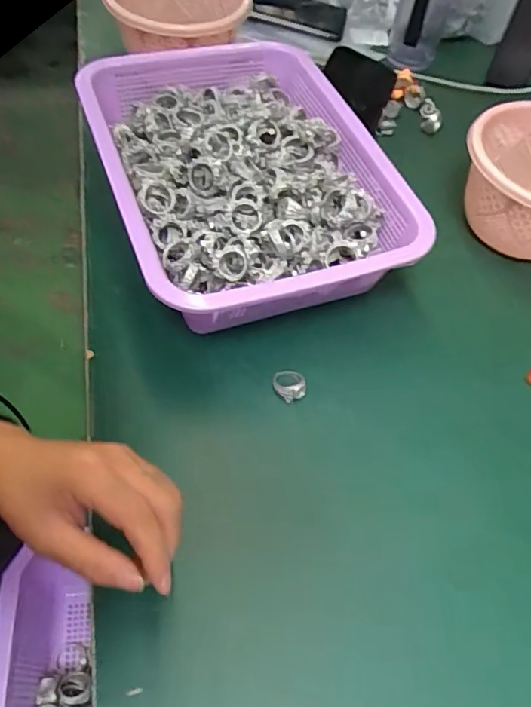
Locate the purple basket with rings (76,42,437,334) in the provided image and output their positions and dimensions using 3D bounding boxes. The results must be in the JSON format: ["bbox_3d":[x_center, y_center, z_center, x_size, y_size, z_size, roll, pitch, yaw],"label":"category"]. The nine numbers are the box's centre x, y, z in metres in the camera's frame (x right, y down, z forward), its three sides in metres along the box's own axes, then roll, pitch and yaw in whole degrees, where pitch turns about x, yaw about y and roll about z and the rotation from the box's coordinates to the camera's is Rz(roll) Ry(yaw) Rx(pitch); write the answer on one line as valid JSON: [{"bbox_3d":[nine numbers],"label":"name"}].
[{"bbox_3d":[-0.018,-0.153,0.478,0.228,0.072,0.310,-16,59,-14],"label":"purple basket with rings"}]

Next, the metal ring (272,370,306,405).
[{"bbox_3d":[0.018,0.023,0.414,0.023,0.008,0.025,2,60,-3],"label":"metal ring"}]

